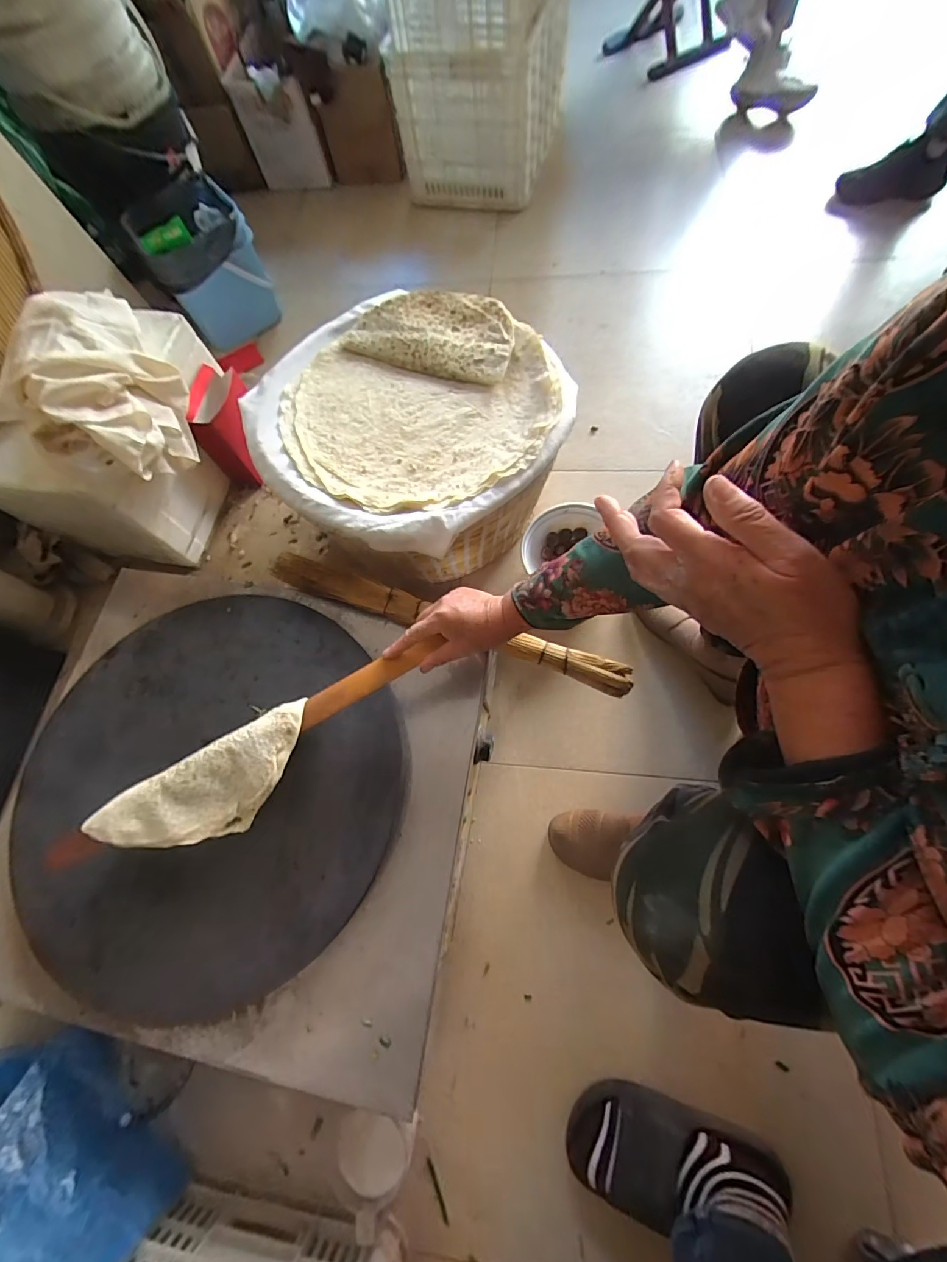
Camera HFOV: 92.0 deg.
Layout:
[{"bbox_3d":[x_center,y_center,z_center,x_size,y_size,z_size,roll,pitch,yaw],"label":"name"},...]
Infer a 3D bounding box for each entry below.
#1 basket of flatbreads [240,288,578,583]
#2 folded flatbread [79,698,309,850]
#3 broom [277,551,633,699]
[{"bbox_3d":[-0.101,-0.312,0.797,0.455,0.251,0.478,-2,70,5],"label":"basket of flatbreads"},{"bbox_3d":[-0.295,0.180,0.516,0.247,0.027,0.097,-31,70,-6],"label":"folded flatbread"},{"bbox_3d":[-0.053,-0.015,0.664,0.555,0.041,0.050,19,73,12],"label":"broom"}]

